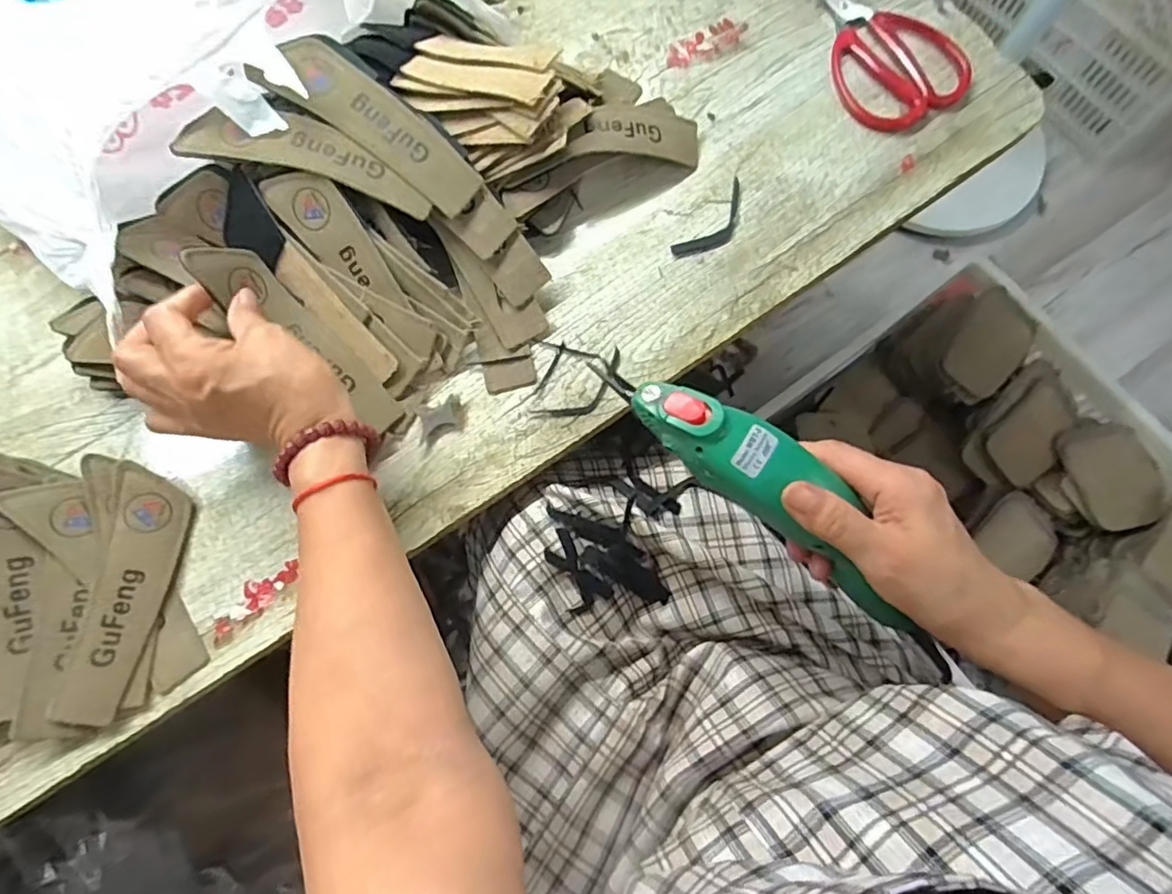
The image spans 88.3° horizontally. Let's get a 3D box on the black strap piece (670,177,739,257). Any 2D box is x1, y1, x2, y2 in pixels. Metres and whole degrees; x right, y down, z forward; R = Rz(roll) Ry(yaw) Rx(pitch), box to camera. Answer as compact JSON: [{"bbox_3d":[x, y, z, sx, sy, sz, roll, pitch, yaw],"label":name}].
[{"bbox_3d":[0.097,-0.165,0.446,0.027,0.004,0.078,40,80,12],"label":"black strap piece"}]

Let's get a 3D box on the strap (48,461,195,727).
[{"bbox_3d":[-0.286,0.091,0.378,0.045,0.006,0.152,10,77,-13],"label":"strap"}]

